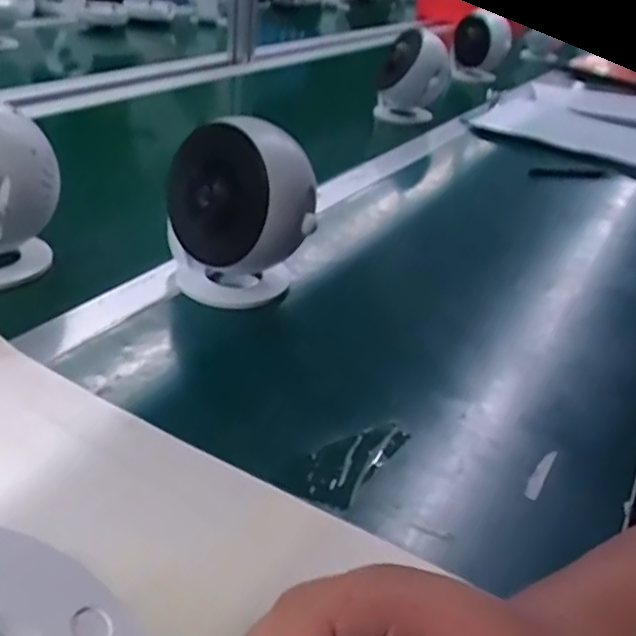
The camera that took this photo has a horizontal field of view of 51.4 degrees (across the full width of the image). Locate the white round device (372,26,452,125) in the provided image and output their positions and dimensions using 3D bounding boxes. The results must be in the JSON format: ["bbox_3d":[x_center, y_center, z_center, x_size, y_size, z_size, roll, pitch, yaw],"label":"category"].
[{"bbox_3d":[0.140,-0.356,0.988,0.092,0.134,0.094,6,31,-3],"label":"white round device"}]

